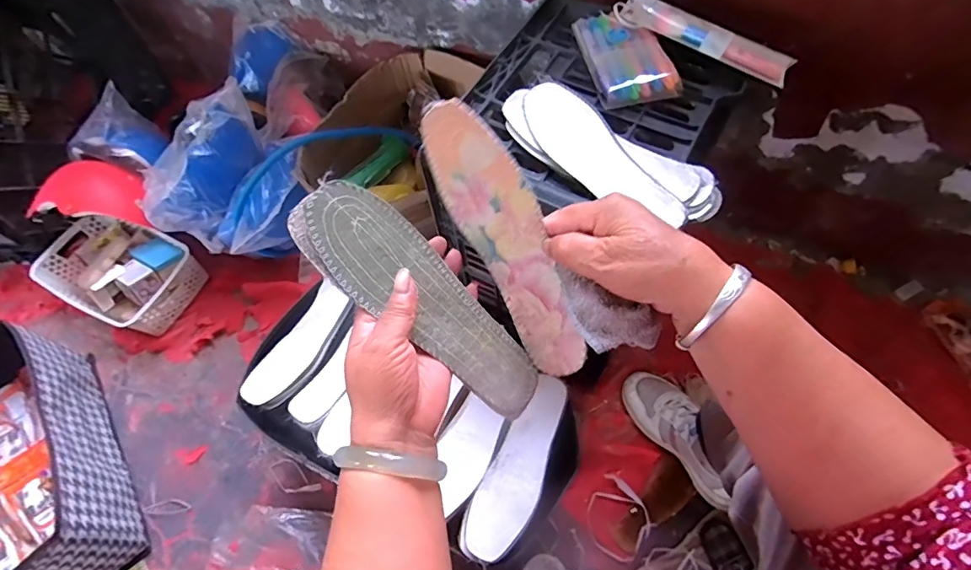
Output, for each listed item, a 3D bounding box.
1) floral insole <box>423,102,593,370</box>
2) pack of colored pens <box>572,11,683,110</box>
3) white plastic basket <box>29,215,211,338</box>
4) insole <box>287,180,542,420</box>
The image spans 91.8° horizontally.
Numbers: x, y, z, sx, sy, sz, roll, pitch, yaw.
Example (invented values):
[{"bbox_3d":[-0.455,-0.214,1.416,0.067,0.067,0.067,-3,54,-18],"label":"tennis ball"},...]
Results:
[{"bbox_3d":[0.019,-0.031,0.349,0.213,0.065,0.011,60,35,-9],"label":"floral insole"},{"bbox_3d":[0.162,-0.269,0.550,0.084,0.023,0.141,-10,61,-2],"label":"pack of colored pens"},{"bbox_3d":[-0.751,-0.032,0.966,0.305,0.084,0.196,21,66,13],"label":"white plastic basket"},{"bbox_3d":[-0.045,0.014,0.352,0.220,0.011,0.067,44,71,-9],"label":"insole"}]

